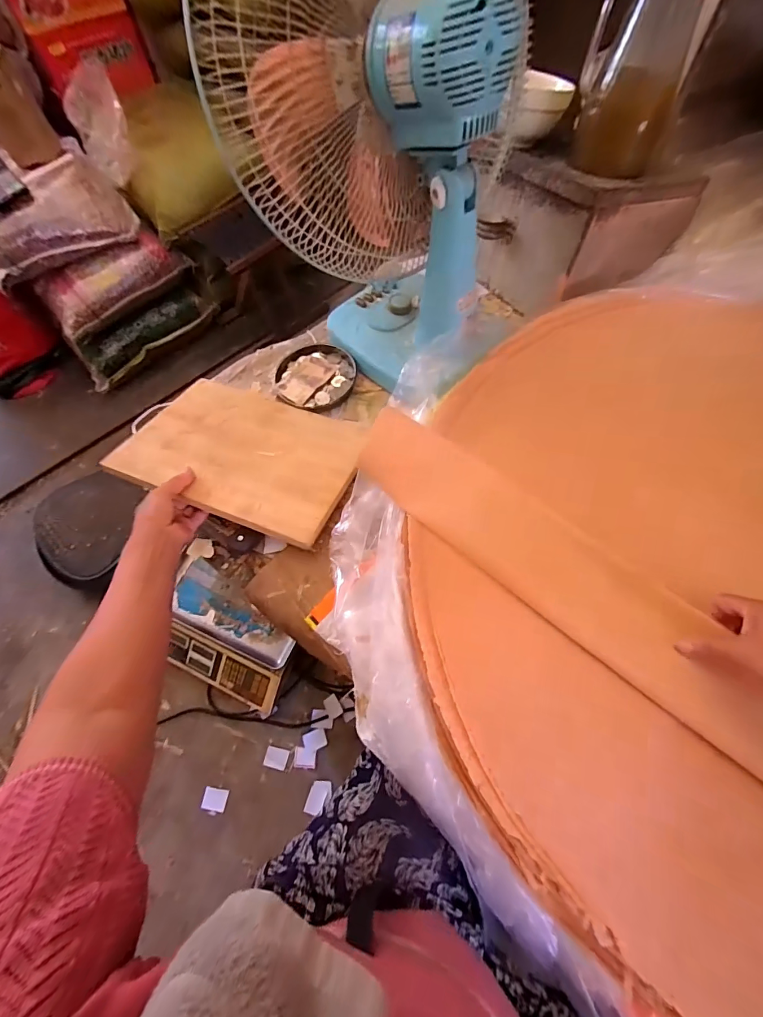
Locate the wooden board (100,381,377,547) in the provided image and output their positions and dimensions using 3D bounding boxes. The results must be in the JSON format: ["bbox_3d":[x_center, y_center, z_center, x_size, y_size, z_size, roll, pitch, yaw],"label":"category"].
[{"bbox_3d":[-0.195,-0.084,0.576,0.304,0.018,0.230,19,52,4],"label":"wooden board"}]

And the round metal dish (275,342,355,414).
[{"bbox_3d":[-0.108,-0.219,0.670,0.127,0.022,0.134,-1,63,2],"label":"round metal dish"}]

